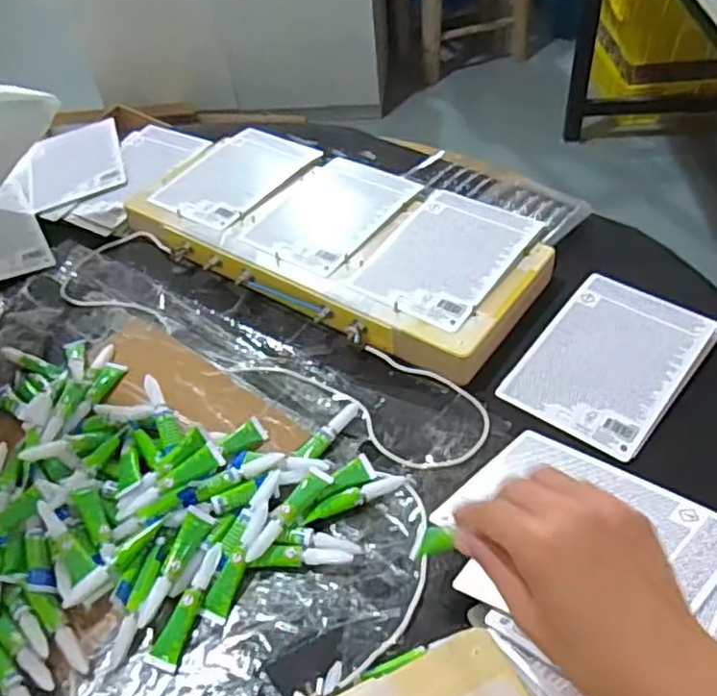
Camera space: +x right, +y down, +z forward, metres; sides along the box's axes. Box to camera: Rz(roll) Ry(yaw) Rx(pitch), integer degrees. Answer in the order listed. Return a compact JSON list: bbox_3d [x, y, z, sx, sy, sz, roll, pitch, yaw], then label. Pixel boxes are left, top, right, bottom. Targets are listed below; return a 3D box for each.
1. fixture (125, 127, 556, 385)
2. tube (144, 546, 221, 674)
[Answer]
[{"bbox_3d":[-0.027,-0.116,0.692,0.417,0.047,0.201,27,54,27],"label":"fixture"},{"bbox_3d":[-0.114,0.169,0.451,0.020,0.013,0.081,10,48,14],"label":"tube"}]

